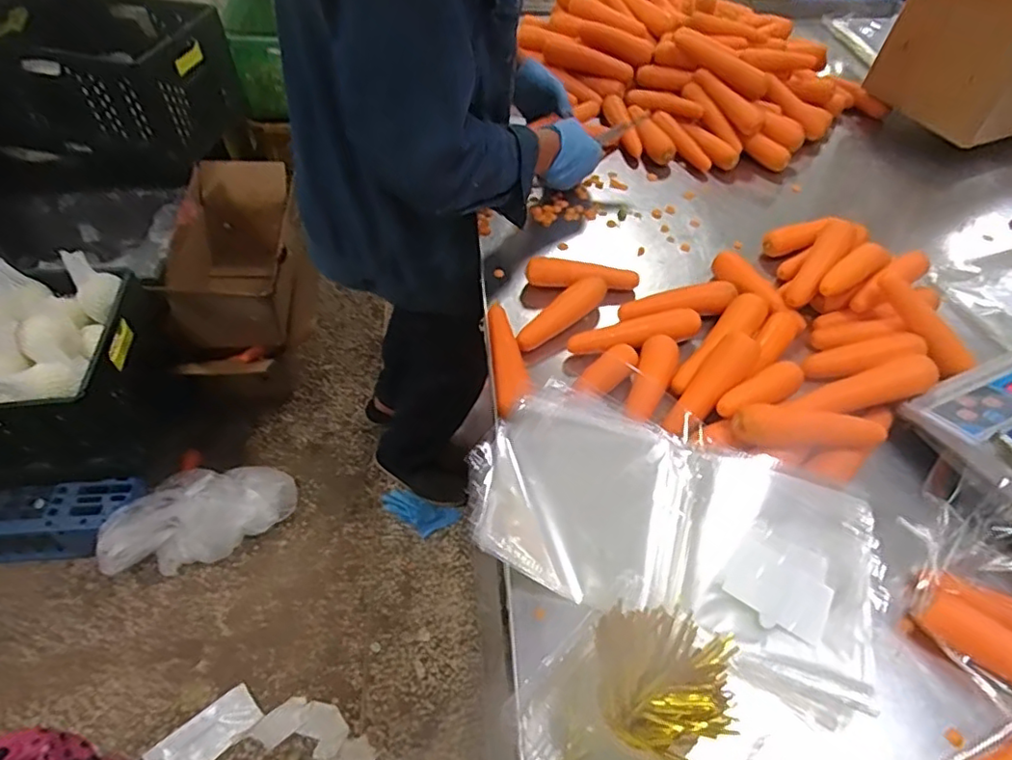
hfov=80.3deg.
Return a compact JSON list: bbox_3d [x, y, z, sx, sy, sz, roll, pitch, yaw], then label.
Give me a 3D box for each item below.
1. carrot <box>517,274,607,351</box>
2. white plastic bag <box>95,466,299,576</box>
[{"bbox_3d":[0.073,-0.091,0.795,0.152,0.032,0.033,-36,62,-27],"label":"carrot"},{"bbox_3d":[-0.718,0.316,1.434,0.405,0.169,0.206,-16,54,-15],"label":"white plastic bag"}]

